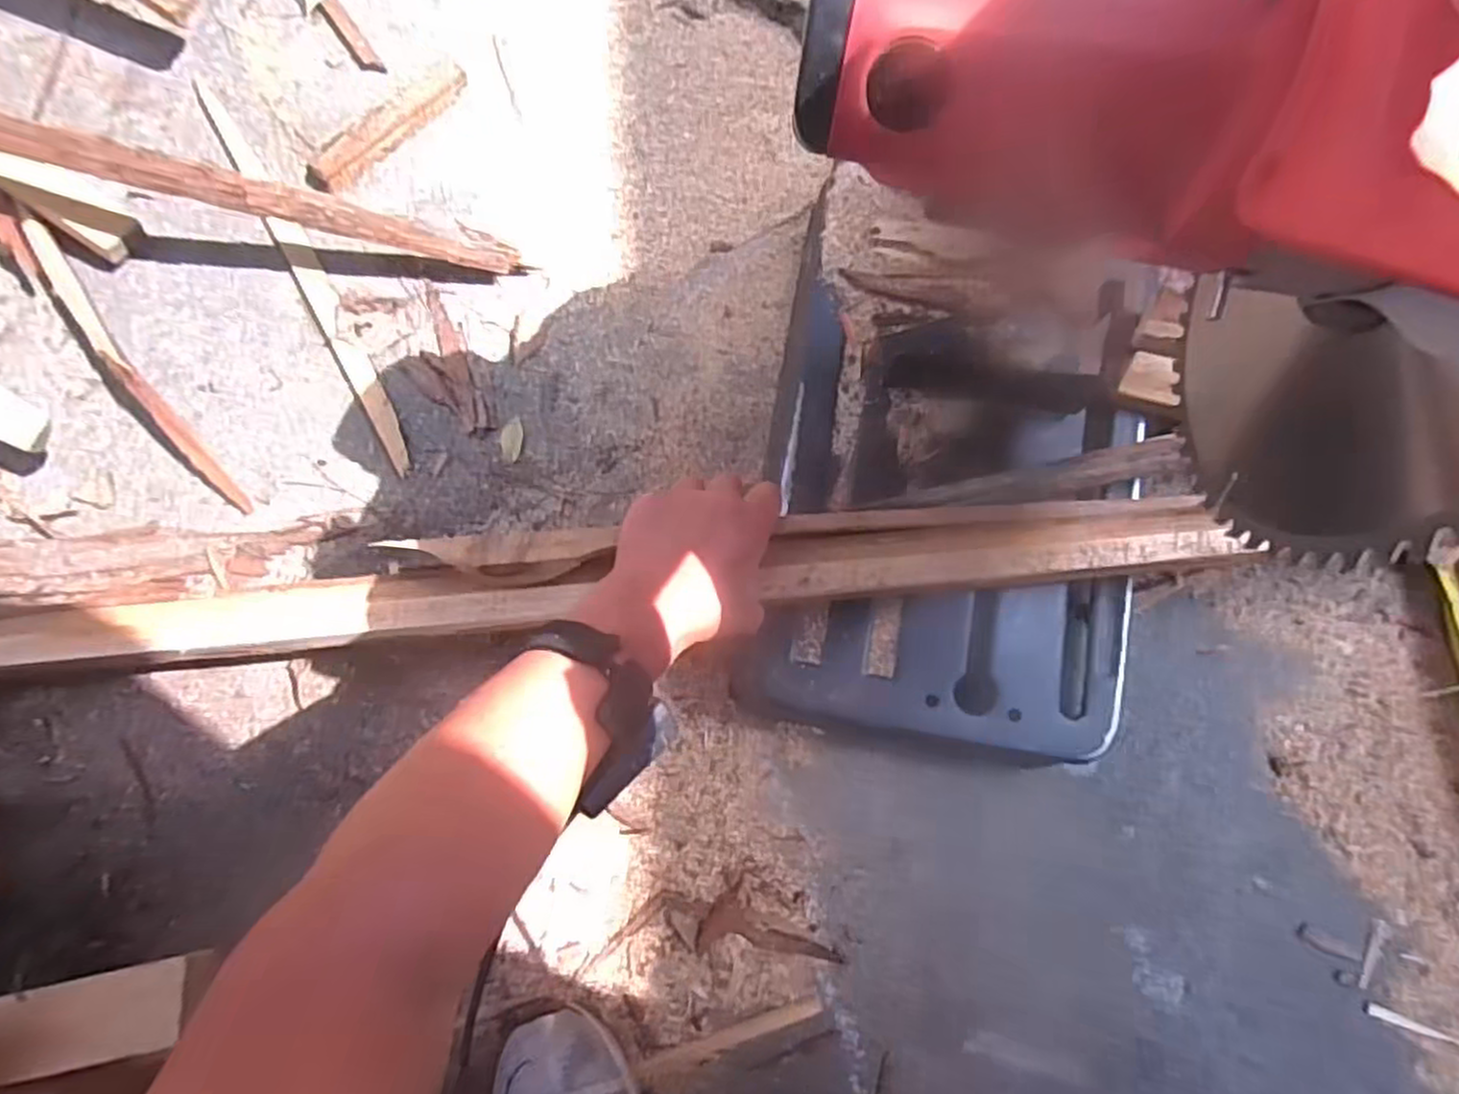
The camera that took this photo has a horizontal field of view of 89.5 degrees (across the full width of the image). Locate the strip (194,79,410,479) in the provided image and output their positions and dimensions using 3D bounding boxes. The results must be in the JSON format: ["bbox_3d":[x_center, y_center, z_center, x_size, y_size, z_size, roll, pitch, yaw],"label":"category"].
[{"bbox_3d":[-0.359,-0.233,0.625,0.024,0.011,0.396,-28,79,-8],"label":"strip"}]

